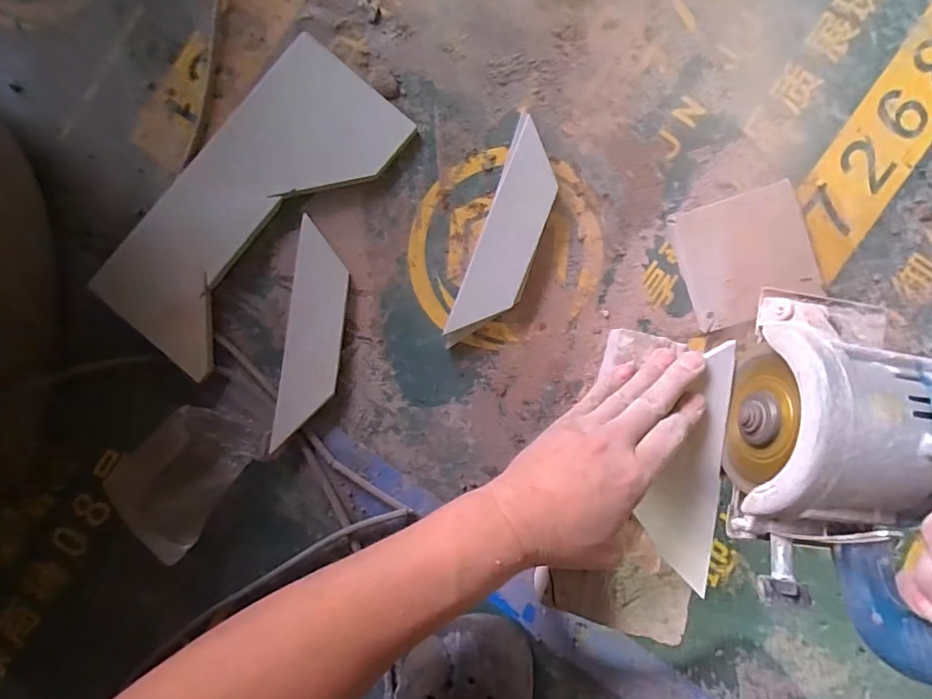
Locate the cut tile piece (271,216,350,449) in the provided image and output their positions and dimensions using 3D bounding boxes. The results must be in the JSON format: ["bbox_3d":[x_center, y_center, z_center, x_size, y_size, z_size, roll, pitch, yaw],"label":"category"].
[{"bbox_3d":[-0.125,-0.010,0.404,0.044,0.015,0.177,7,92,3],"label":"cut tile piece"}]

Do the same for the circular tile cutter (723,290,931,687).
[{"bbox_3d":[0.268,0.075,0.270,0.183,0.154,0.187,10,92,3],"label":"circular tile cutter"}]

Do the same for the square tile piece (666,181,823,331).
[{"bbox_3d":[0.227,-0.076,0.397,0.100,0.015,0.096,-18,91,3],"label":"square tile piece"}]

